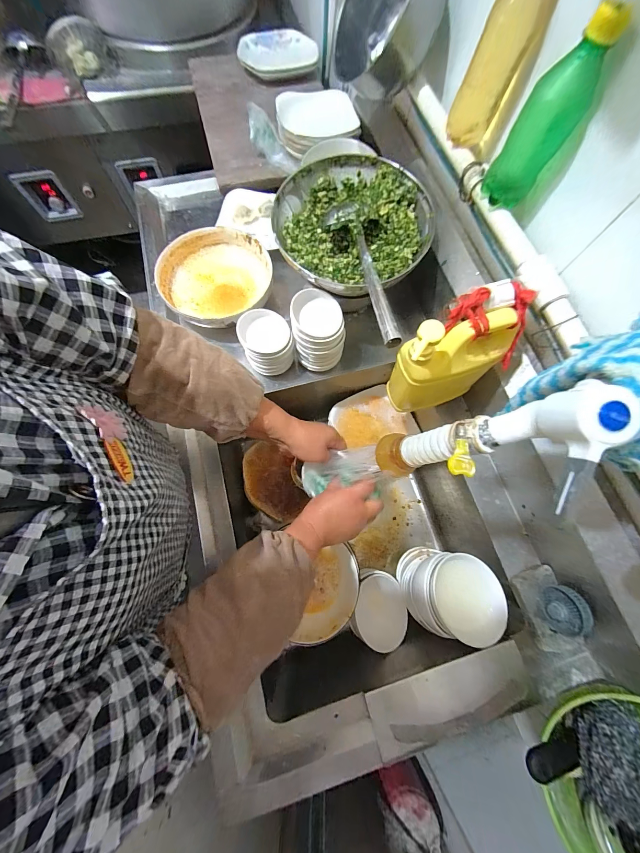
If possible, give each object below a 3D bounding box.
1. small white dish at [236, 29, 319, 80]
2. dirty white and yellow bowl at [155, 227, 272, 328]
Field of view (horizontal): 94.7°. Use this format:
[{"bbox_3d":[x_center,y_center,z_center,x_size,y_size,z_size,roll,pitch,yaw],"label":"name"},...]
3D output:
[{"bbox_3d":[-0.124,-1.051,0.826,0.204,0.040,0.191,1,72,-2],"label":"small white dish"},{"bbox_3d":[-0.208,-0.299,0.596,0.199,0.058,0.207,1,72,-2],"label":"dirty white and yellow bowl"}]

